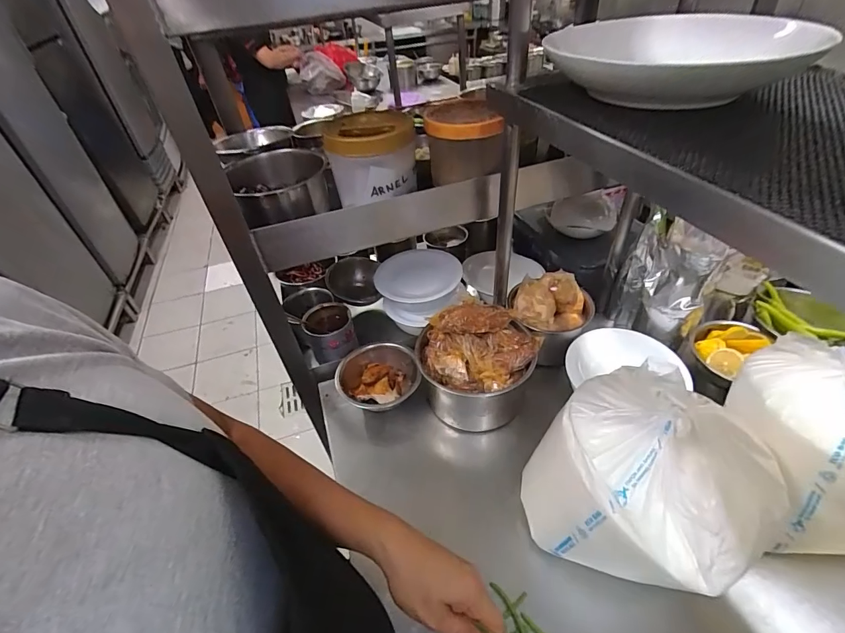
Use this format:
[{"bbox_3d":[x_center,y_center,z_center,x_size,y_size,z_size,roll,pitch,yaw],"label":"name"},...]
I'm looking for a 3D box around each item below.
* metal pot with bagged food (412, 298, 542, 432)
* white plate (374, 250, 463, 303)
[{"bbox_3d":[0.090,0.086,0.672,0.185,0.159,0.158,-7,42,-1],"label":"metal pot with bagged food"},{"bbox_3d":[-0.012,-0.094,0.869,0.187,0.020,0.173,-3,42,3],"label":"white plate"}]

